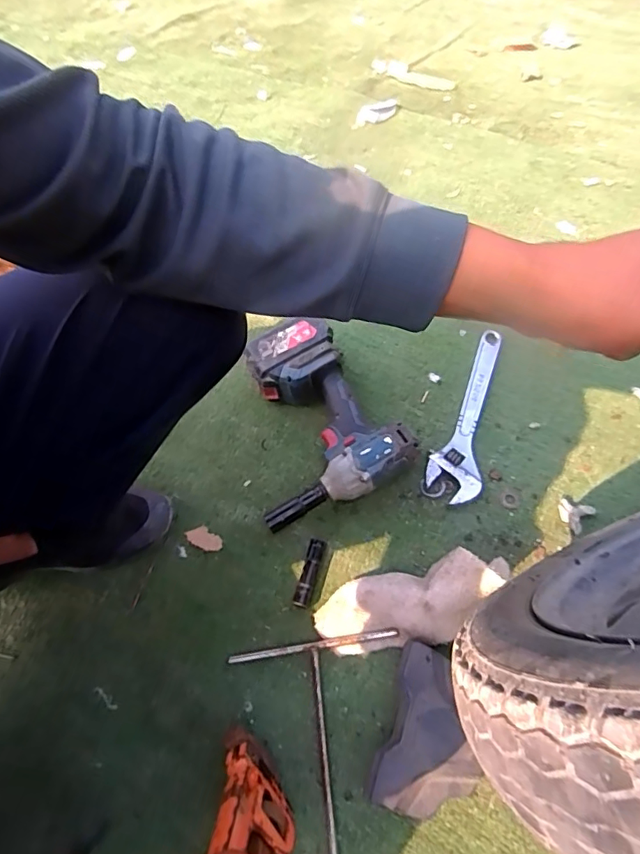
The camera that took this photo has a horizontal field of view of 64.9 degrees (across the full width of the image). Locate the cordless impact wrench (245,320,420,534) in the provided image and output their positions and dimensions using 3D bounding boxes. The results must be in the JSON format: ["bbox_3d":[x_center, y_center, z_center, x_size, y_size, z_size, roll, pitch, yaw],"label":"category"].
[{"bbox_3d":[-0.004,-0.019,0.657,0.192,0.086,0.253,-16,56,-6],"label":"cordless impact wrench"}]

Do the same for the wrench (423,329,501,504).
[{"bbox_3d":[0.200,-0.022,0.687,0.065,0.023,0.275,13,58,13],"label":"wrench"}]

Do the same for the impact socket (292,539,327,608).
[{"bbox_3d":[-0.012,0.166,0.578,0.019,0.021,0.075,11,58,12],"label":"impact socket"}]

